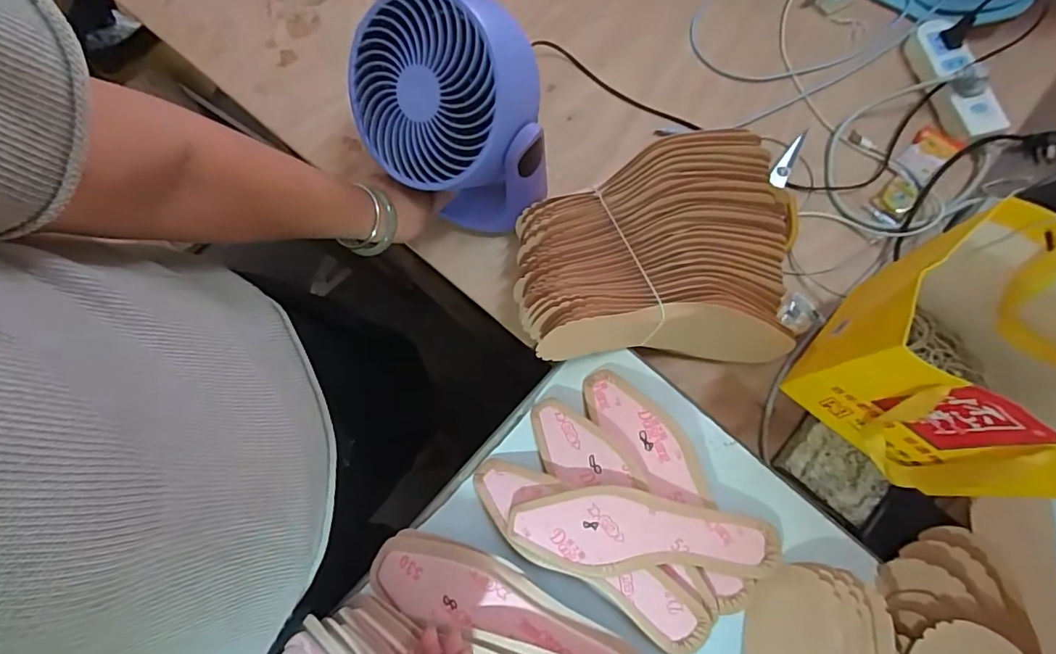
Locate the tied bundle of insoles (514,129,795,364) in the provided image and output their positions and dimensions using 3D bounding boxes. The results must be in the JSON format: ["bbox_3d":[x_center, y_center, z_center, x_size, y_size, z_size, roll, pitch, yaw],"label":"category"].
[{"bbox_3d":[0.127,-0.083,0.545,0.278,0.117,0.228,-3,76,1],"label":"tied bundle of insoles"}]

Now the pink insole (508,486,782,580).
[{"bbox_3d":[0.107,0.188,0.477,0.239,0.018,0.073,2,80,-1],"label":"pink insole"}]

